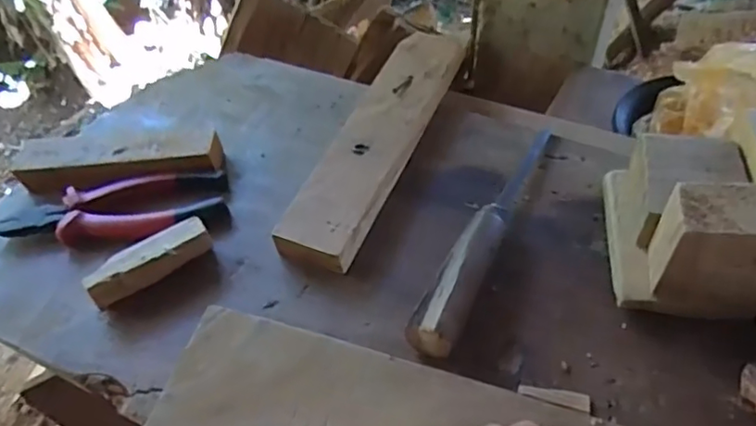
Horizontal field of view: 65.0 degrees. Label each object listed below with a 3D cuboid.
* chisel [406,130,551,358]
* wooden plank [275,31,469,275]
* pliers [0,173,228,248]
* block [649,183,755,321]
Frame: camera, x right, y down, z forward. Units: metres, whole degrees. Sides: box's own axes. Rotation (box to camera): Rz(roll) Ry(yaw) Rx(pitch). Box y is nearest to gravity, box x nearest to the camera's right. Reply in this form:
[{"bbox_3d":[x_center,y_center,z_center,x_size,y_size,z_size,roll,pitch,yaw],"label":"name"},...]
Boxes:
[{"bbox_3d":[0.083,0.006,0.436,0.029,0.033,0.234,21,56,20],"label":"chisel"},{"bbox_3d":[0.005,-0.071,0.510,0.062,0.023,0.278,16,54,16],"label":"wooden plank"},{"bbox_3d":[-0.216,0.000,0.477,0.180,0.018,0.060,-8,51,-2],"label":"pliers"},{"bbox_3d":[0.207,0.023,0.361,0.073,0.076,0.047,6,52,9],"label":"block"}]

